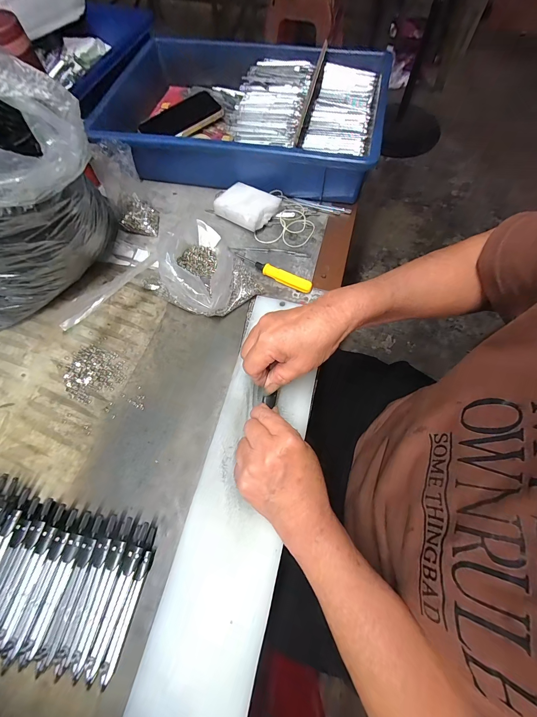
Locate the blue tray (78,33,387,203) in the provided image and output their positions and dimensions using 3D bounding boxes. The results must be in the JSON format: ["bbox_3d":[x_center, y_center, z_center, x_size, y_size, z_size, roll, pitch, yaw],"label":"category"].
[{"bbox_3d":[-0.049,-0.389,0.487,0.442,0.095,0.295,9,67,5],"label":"blue tray"}]

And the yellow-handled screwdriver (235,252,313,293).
[{"bbox_3d":[0.006,-0.117,0.397,0.115,0.014,0.015,27,70,12],"label":"yellow-handled screwdriver"}]

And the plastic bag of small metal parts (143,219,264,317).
[{"bbox_3d":[-0.098,-0.127,0.385,0.118,0.057,0.163,-40,72,-15],"label":"plastic bag of small metal parts"}]

